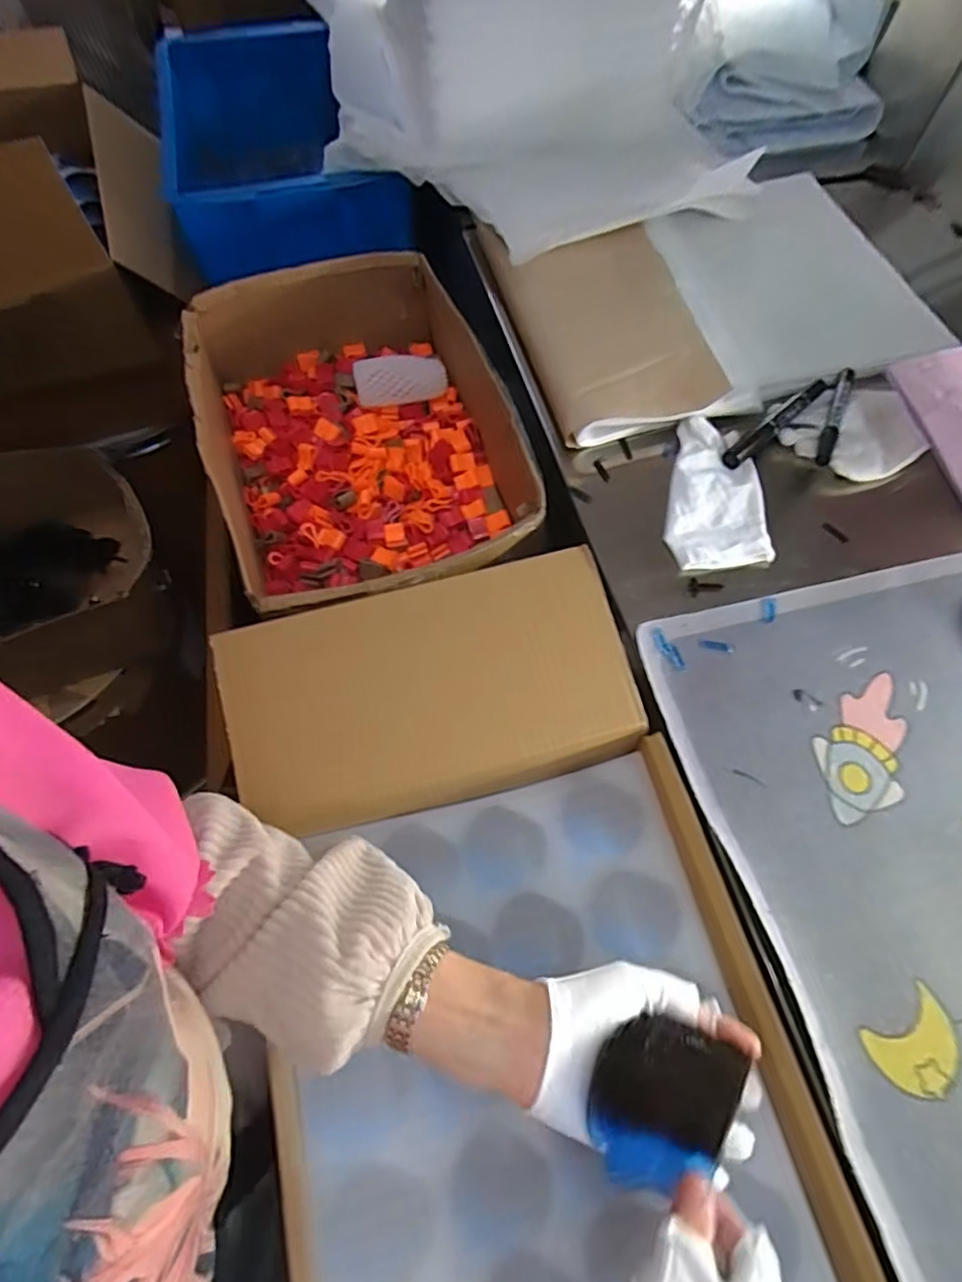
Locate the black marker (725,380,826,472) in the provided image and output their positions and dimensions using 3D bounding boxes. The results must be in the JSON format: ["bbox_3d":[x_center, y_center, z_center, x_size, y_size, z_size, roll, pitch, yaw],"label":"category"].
[{"bbox_3d":[0.282,-0.209,0.595,0.150,0.013,0.017,-39,70,-17],"label":"black marker"}]

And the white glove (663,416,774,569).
[{"bbox_3d":[0.207,-0.134,0.564,0.089,0.019,0.155,0,64,0],"label":"white glove"}]

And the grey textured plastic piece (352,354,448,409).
[{"bbox_3d":[-0.095,-0.309,0.742,0.106,0.031,0.053,-9,64,-6],"label":"grey textured plastic piece"}]

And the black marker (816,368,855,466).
[{"bbox_3d":[0.341,-0.218,0.604,0.015,0.012,0.136,23,66,11],"label":"black marker"}]

